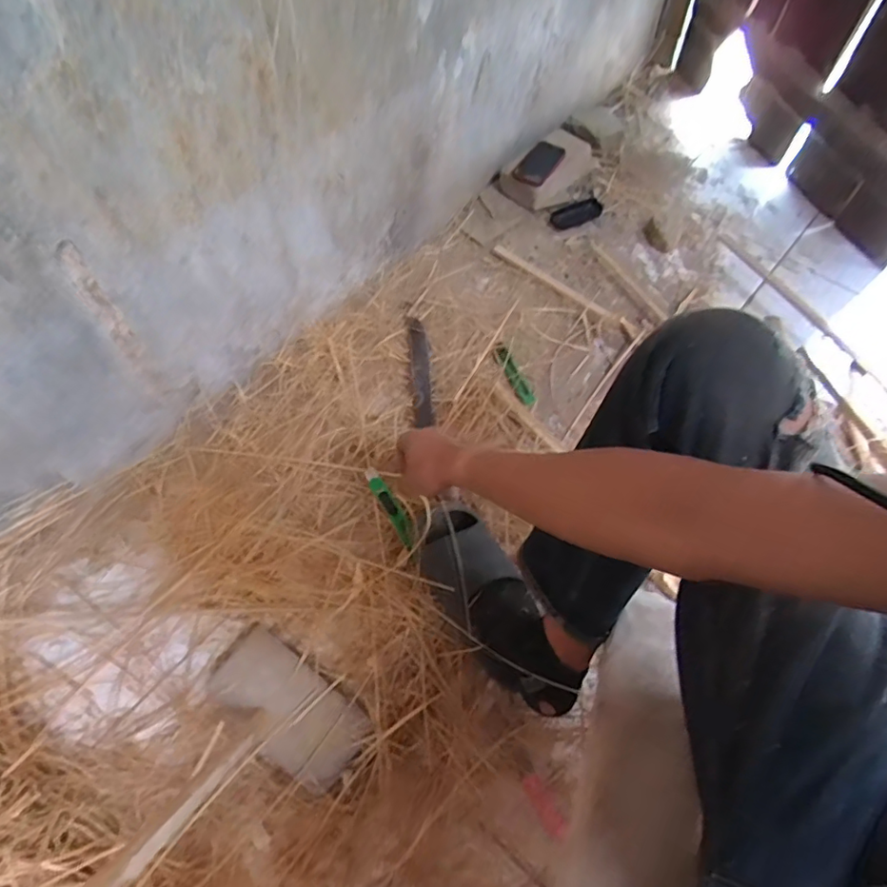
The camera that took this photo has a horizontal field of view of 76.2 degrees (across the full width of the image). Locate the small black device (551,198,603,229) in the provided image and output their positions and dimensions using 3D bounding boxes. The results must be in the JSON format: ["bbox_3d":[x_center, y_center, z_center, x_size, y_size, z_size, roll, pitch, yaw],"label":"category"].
[{"bbox_3d":[0.290,-0.496,1.226,0.128,0.013,0.057,-24,65,-13],"label":"small black device"}]

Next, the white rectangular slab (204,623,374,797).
[{"bbox_3d":[-0.209,0.340,0.740,0.229,0.062,0.110,34,66,16],"label":"white rectangular slab"}]

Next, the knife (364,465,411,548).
[{"bbox_3d":[-0.079,0.094,0.854,0.024,0.021,0.145,-28,65,-15],"label":"knife"}]

